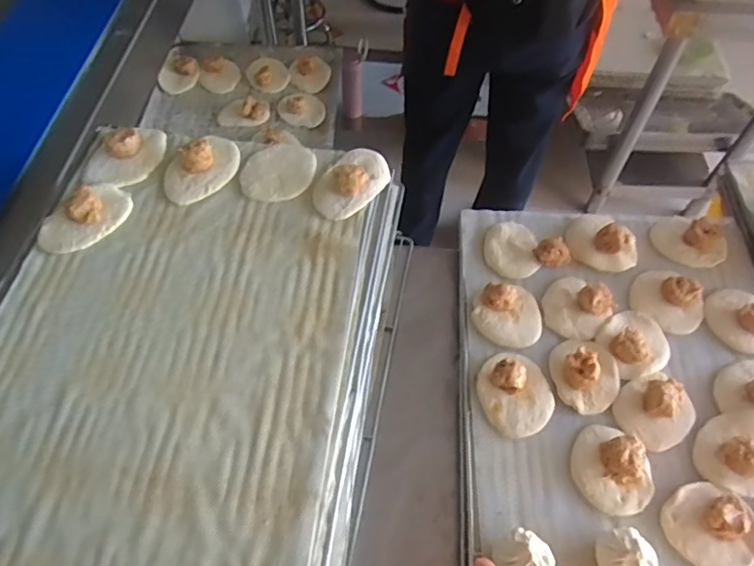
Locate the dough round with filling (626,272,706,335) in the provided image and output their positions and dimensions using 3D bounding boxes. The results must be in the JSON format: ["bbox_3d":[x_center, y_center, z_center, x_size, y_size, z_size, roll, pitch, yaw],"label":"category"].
[{"bbox_3d":[0.373,0.018,0.697,0.089,0.027,0.074,34,63,19],"label":"dough round with filling"}]

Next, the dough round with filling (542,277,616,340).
[{"bbox_3d":[0.250,0.025,0.686,0.078,0.032,0.075,0,58,-1],"label":"dough round with filling"}]

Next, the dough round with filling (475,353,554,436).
[{"bbox_3d":[0.161,0.121,0.625,0.084,0.040,0.097,-7,58,-5],"label":"dough round with filling"}]

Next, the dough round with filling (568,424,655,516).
[{"bbox_3d":[0.250,0.195,0.583,0.072,0.034,0.090,-21,60,-14],"label":"dough round with filling"}]

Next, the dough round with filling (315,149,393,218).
[{"bbox_3d":[-0.034,-0.133,0.699,0.073,0.039,0.121,24,60,14],"label":"dough round with filling"}]

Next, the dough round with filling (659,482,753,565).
[{"bbox_3d":[0.342,0.243,0.549,0.079,0.041,0.086,0,58,-1],"label":"dough round with filling"}]

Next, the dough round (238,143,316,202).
[{"bbox_3d":[-0.129,-0.146,0.715,0.093,0.012,0.089,10,58,6],"label":"dough round"}]

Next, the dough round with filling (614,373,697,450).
[{"bbox_3d":[0.315,0.139,0.615,0.082,0.028,0.077,0,58,-1],"label":"dough round with filling"}]

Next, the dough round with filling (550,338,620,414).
[{"bbox_3d":[0.245,0.101,0.637,0.075,0.029,0.090,-5,58,-4],"label":"dough round with filling"}]

